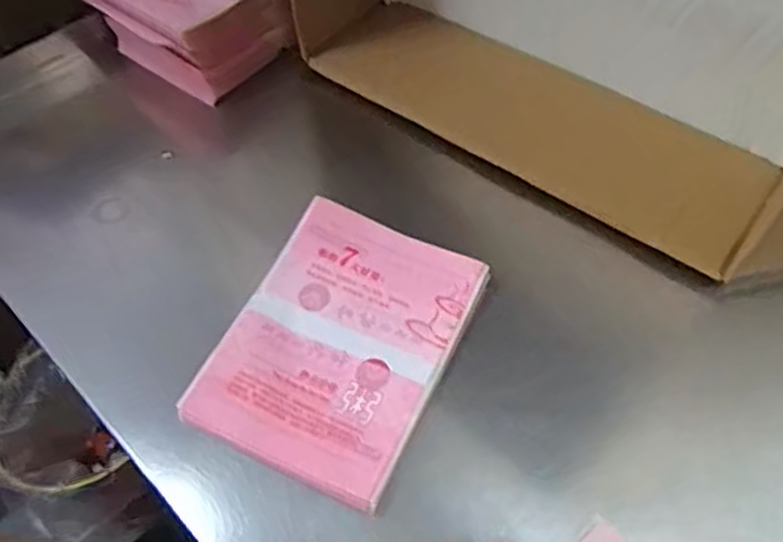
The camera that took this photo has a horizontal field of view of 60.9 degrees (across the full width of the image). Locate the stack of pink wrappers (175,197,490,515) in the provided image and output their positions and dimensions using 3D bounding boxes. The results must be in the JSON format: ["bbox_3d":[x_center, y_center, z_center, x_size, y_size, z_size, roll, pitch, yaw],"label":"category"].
[{"bbox_3d":[-0.030,0.039,0.395,0.122,0.019,0.163,20,59,17],"label":"stack of pink wrappers"}]

